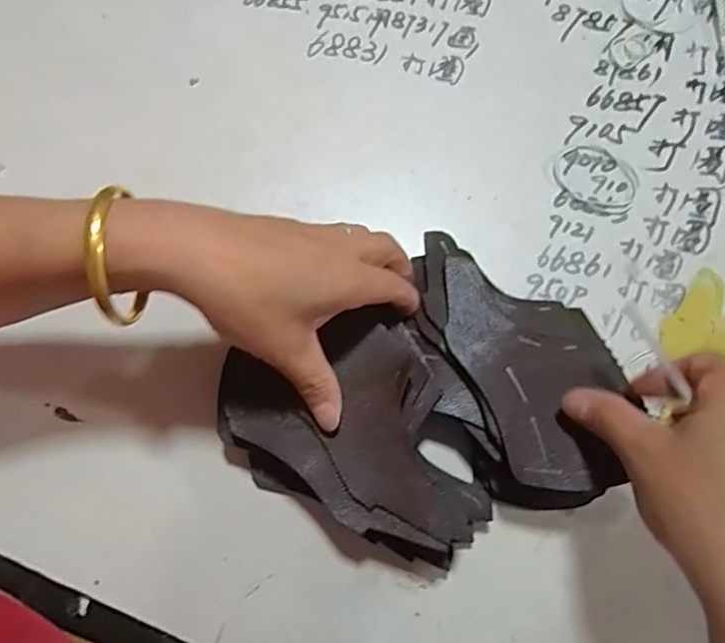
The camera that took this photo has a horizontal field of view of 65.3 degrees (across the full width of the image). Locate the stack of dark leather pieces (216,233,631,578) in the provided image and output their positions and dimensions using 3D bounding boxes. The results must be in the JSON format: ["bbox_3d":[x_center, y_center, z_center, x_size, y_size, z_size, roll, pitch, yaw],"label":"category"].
[{"bbox_3d":[0.034,0.054,0.328,0.202,0.057,0.165,-32,76,-8],"label":"stack of dark leather pieces"}]

